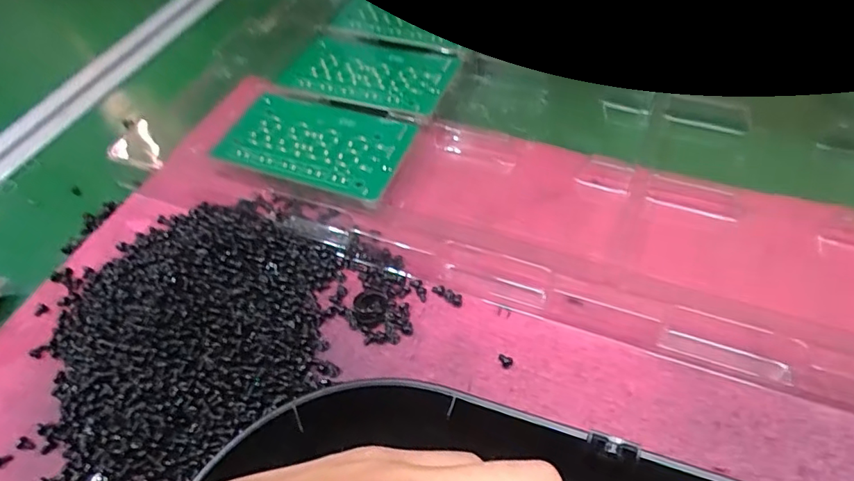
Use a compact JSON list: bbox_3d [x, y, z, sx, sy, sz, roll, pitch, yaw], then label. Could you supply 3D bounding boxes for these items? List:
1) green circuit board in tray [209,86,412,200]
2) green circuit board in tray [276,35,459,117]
[{"bbox_3d":[-0.062,-0.054,0.310,0.101,0.008,0.057,16,57,15],"label":"green circuit board in tray"},{"bbox_3d":[-0.037,-0.105,0.346,0.101,0.004,0.058,15,57,14],"label":"green circuit board in tray"}]

